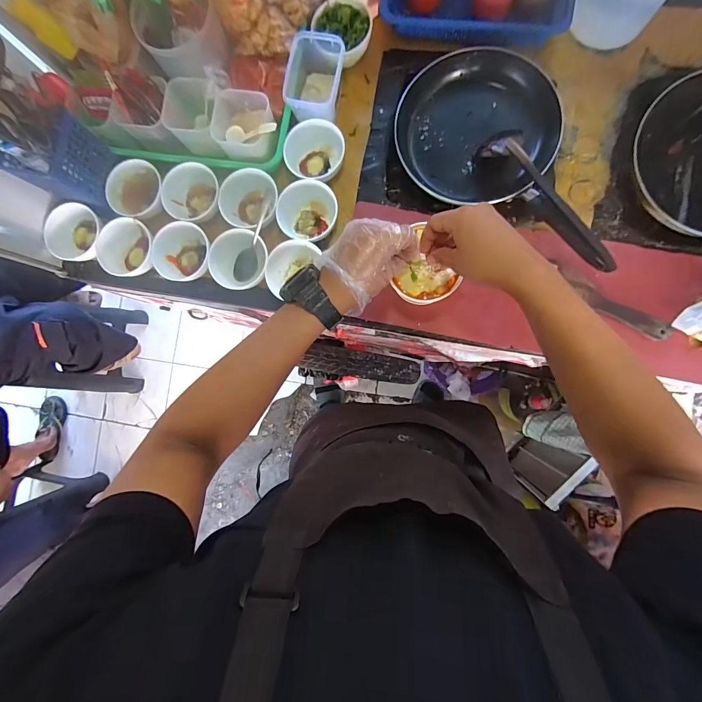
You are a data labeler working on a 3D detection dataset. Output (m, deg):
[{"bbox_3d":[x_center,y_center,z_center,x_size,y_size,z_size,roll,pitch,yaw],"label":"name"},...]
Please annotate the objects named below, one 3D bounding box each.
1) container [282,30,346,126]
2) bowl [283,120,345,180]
[{"bbox_3d":[-0.052,-0.414,0.555,0.077,0.066,0.108,11,89,7],"label":"container"},{"bbox_3d":[-0.055,-0.307,0.572,0.091,0.045,0.092,0,88,7],"label":"bowl"}]

